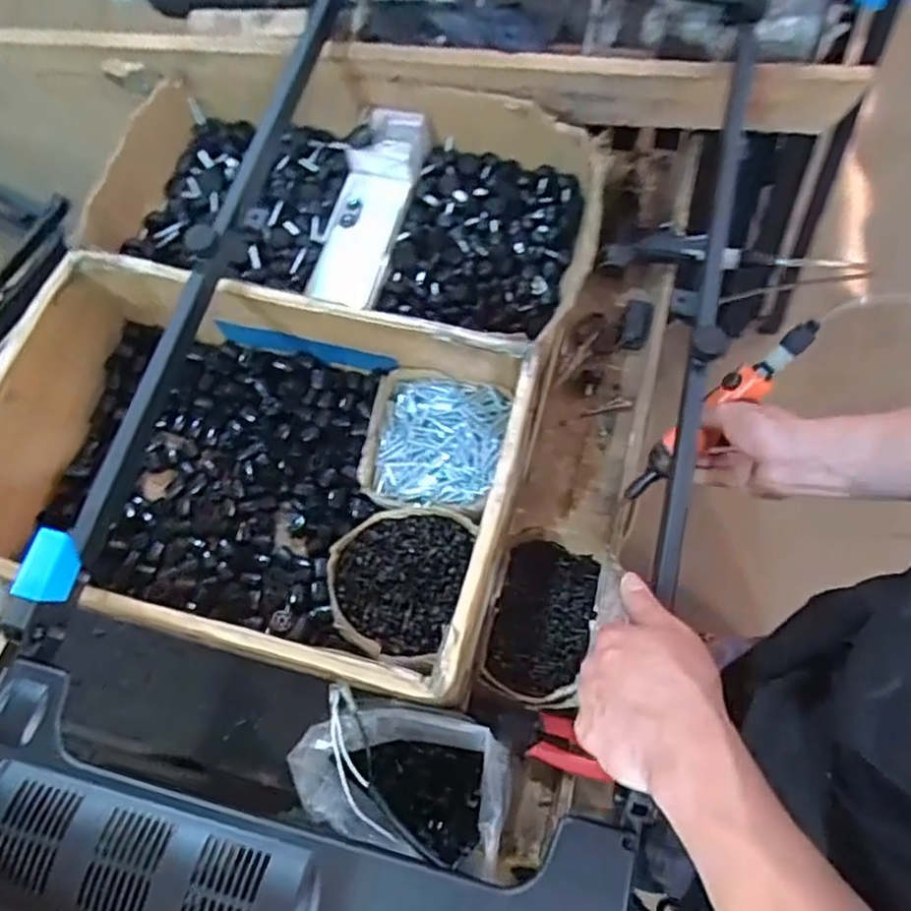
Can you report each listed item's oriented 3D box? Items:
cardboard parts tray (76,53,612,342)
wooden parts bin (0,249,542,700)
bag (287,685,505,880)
[{"bbox_3d":[-0.133,-0.336,0.904,0.618,0.132,0.289,15,70,9],"label":"cardboard parts tray"},{"bbox_3d":[-0.208,0.017,0.740,0.521,0.171,0.343,12,69,8],"label":"wooden parts bin"},{"bbox_3d":[-0.040,0.279,0.623,0.172,0.115,0.108,18,70,10],"label":"bag"}]

